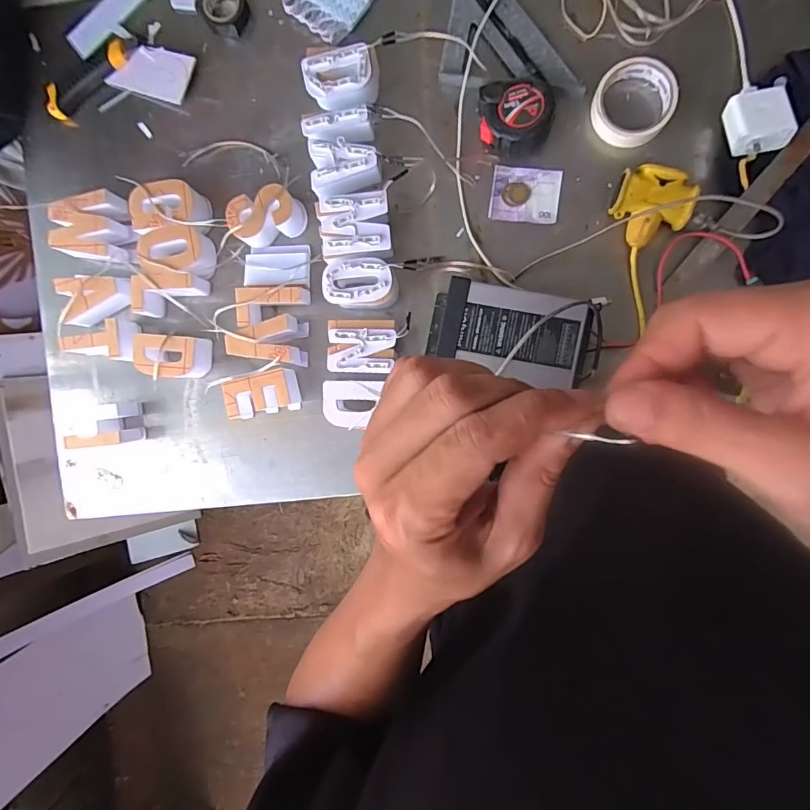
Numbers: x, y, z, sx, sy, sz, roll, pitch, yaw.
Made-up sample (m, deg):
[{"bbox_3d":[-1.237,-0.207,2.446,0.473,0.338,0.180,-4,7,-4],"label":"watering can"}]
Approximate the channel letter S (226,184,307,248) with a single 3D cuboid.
[{"bbox_3d":[-0.175,-0.238,0.600,0.091,0.052,0.058,-20,90,6],"label":"channel letter S"}]

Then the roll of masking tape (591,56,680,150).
[{"bbox_3d":[0.269,-0.355,0.551,0.087,0.024,0.092,0,92,5],"label":"roll of masking tape"}]

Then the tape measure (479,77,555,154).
[{"bbox_3d":[0.134,-0.342,0.556,0.086,0.035,0.070,-4,92,5],"label":"tape measure"}]

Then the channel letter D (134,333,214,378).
[{"bbox_3d":[-0.301,-0.063,0.612,0.090,0.041,0.055,5,92,5],"label":"channel letter D"}]

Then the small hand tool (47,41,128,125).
[{"bbox_3d":[-0.432,-0.442,0.638,0.135,0.017,0.046,-40,88,5],"label":"small hand tool"}]

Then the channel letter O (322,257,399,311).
[{"bbox_3d":[-0.053,-0.148,0.584,0.091,0.053,0.056,1,92,5],"label":"channel letter O"}]

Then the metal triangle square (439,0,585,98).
[{"bbox_3d":[0.135,-0.479,0.574,0.170,0.020,0.189,4,92,5],"label":"metal triangle square"}]

